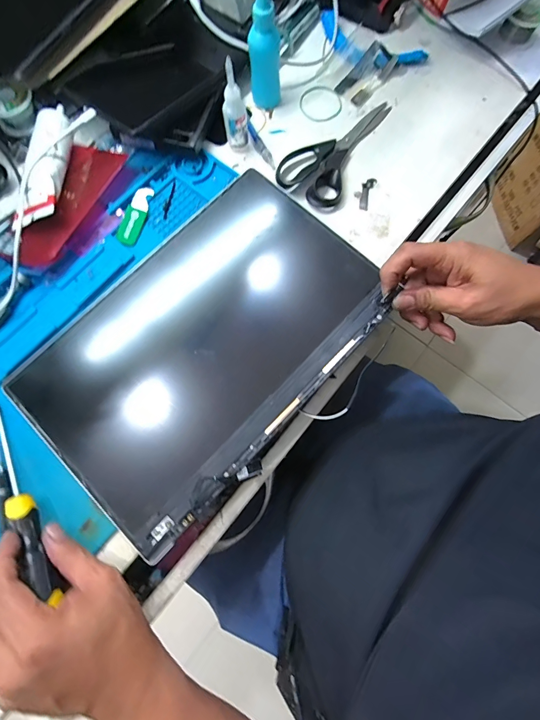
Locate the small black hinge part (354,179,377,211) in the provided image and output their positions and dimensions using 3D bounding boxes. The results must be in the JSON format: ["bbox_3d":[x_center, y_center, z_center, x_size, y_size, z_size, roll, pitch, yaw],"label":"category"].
[{"bbox_3d":[0.109,-0.193,0.410,0.019,0.007,0.038,19,76,6],"label":"small black hinge part"}]

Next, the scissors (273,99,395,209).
[{"bbox_3d":[0.074,-0.257,0.420,0.078,0.016,0.171,26,77,7],"label":"scissors"}]

